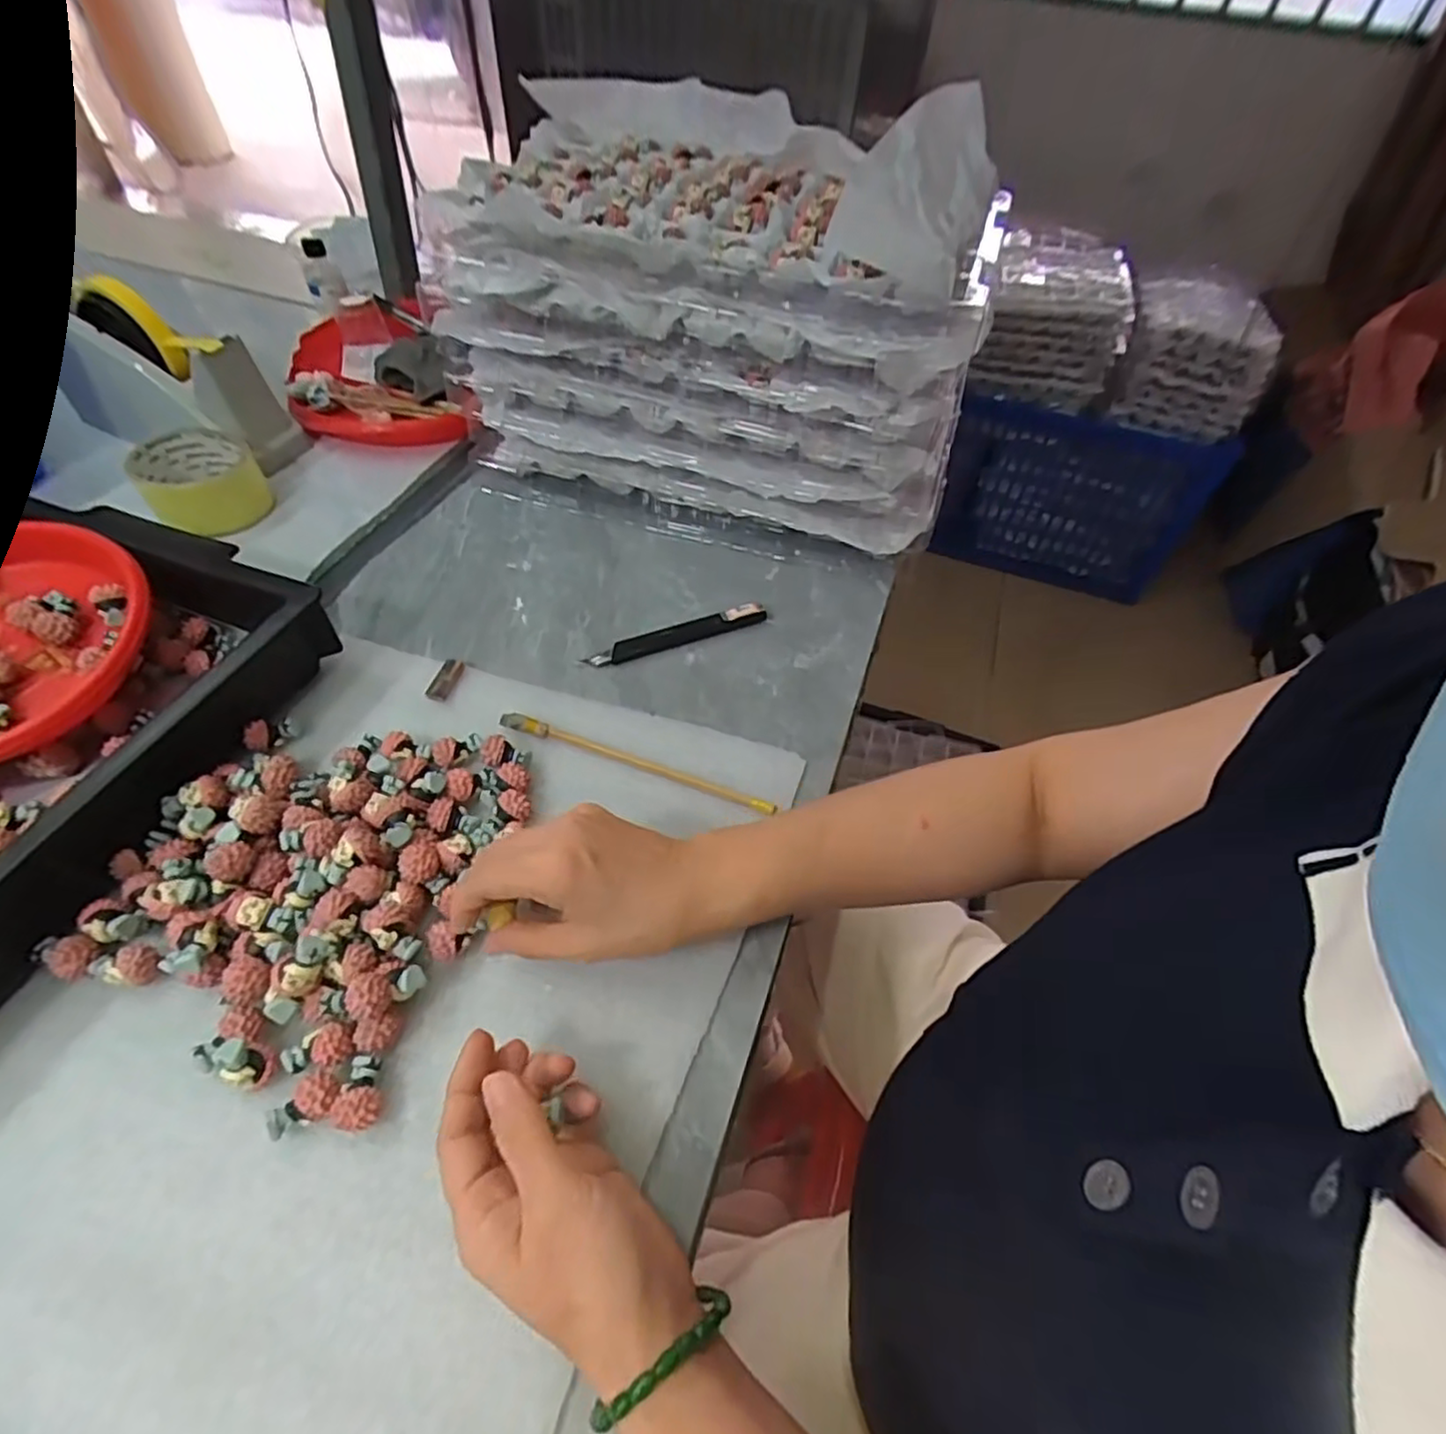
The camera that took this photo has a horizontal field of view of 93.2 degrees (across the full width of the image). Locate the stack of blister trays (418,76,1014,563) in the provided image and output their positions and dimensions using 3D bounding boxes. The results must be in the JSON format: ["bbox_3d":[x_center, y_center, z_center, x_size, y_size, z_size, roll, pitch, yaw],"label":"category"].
[{"bbox_3d":[0.008,-0.341,0.590,0.391,0.240,0.316,16,52,9],"label":"stack of blister trays"}]

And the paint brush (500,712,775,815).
[{"bbox_3d":[-0.056,0.029,0.425,0.179,0.008,0.010,19,53,11],"label":"paint brush"}]

